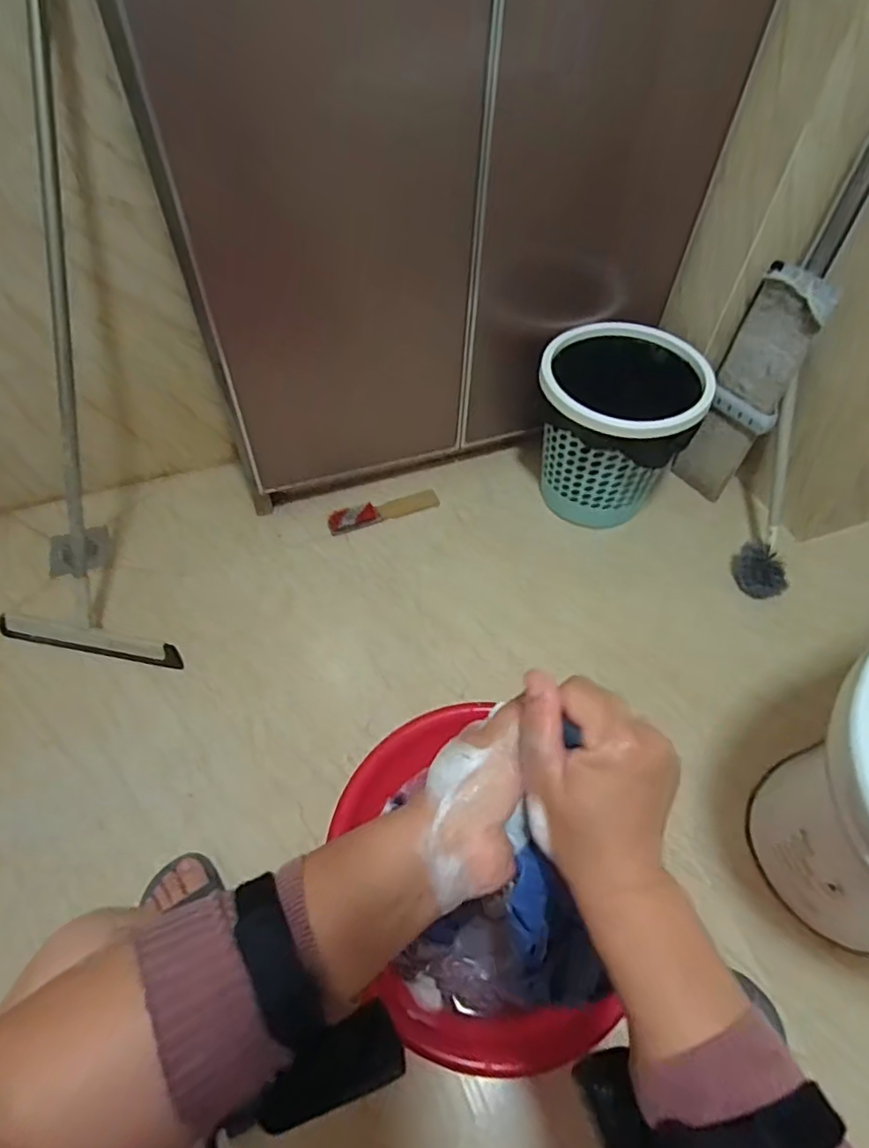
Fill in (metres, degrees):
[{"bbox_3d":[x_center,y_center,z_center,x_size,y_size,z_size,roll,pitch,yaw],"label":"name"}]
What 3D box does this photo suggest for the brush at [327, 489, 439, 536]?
[{"bbox_3d":[-0.096,-0.123,1.139,0.215,0.024,0.048,-16,57,-14],"label":"brush"}]

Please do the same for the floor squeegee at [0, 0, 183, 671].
[{"bbox_3d":[-0.469,-0.308,0.766,0.296,1.004,0.058,18,27,12],"label":"floor squeegee"}]

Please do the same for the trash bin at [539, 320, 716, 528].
[{"bbox_3d":[0.311,-0.257,1.064,0.250,0.278,0.240,1,55,-2],"label":"trash bin"}]

